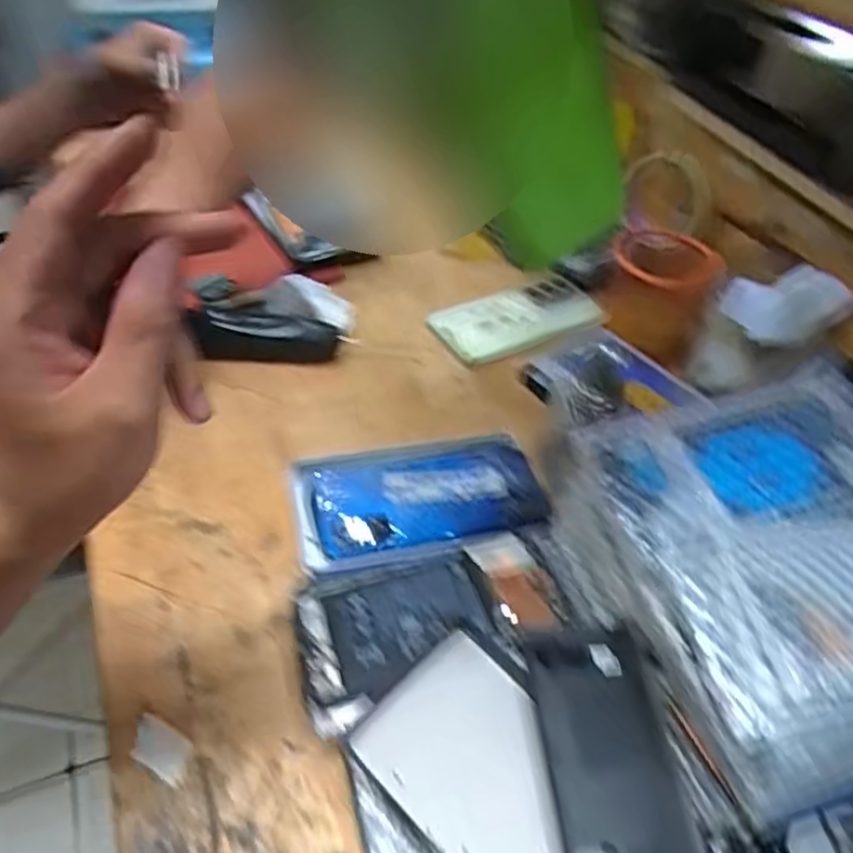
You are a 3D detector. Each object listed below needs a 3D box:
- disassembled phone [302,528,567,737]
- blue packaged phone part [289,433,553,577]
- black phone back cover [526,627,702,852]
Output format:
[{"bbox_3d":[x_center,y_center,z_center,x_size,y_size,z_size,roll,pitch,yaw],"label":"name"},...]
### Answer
[{"bbox_3d":[0.001,0.118,0.445,0.157,0.011,0.087,-15,51,-13],"label":"disassembled phone"},{"bbox_3d":[-0.007,0.049,0.533,0.176,0.014,0.110,-12,48,-10],"label":"blue packaged phone part"},{"bbox_3d":[0.097,0.177,0.375,0.062,0.010,0.155,-6,47,-4],"label":"black phone back cover"}]

